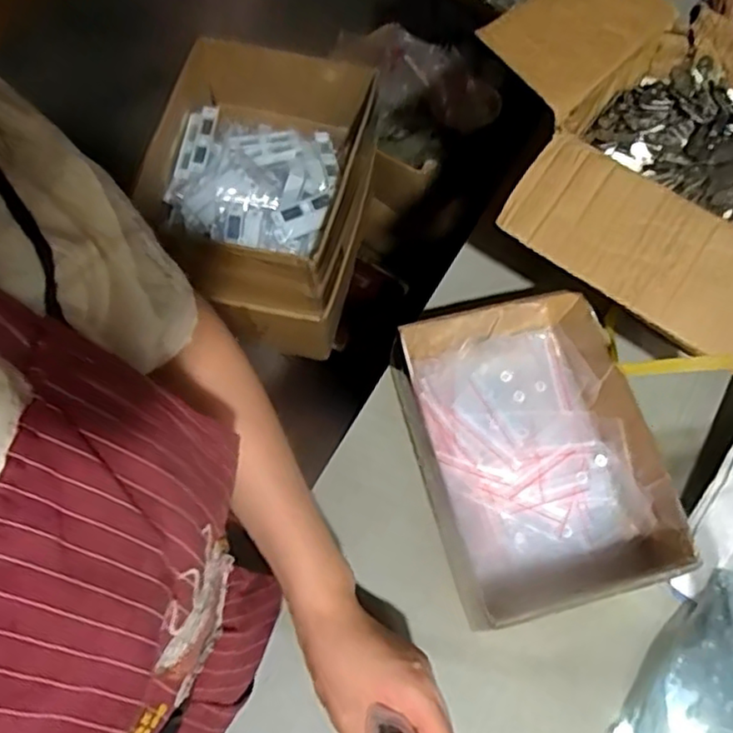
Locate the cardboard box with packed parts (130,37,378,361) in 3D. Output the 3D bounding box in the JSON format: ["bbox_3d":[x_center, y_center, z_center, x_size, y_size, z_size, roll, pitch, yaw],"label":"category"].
[{"bbox_3d":[-0.134,-0.237,0.829,0.231,0.132,0.315,9,66,1],"label":"cardboard box with packed parts"}]

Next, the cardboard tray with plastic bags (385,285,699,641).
[{"bbox_3d":[0.140,0.071,0.561,0.182,0.068,0.253,-13,68,-9],"label":"cardboard tray with plastic bags"}]

